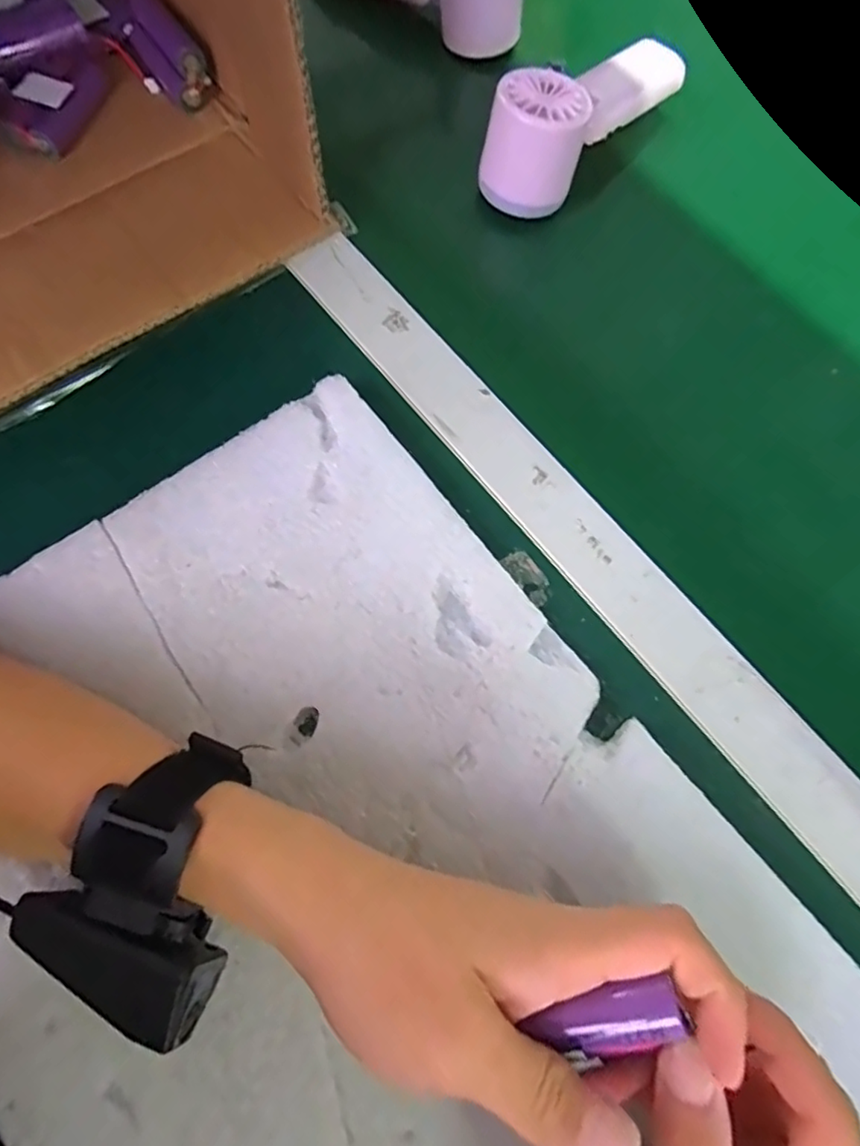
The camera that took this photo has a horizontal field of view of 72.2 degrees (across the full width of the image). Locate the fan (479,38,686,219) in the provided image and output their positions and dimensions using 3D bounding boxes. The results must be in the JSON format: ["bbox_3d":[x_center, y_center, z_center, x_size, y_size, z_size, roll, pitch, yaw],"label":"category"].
[{"bbox_3d":[0.103,-0.292,0.368,0.156,0.059,0.048,-43,78,-14],"label":"fan"}]

